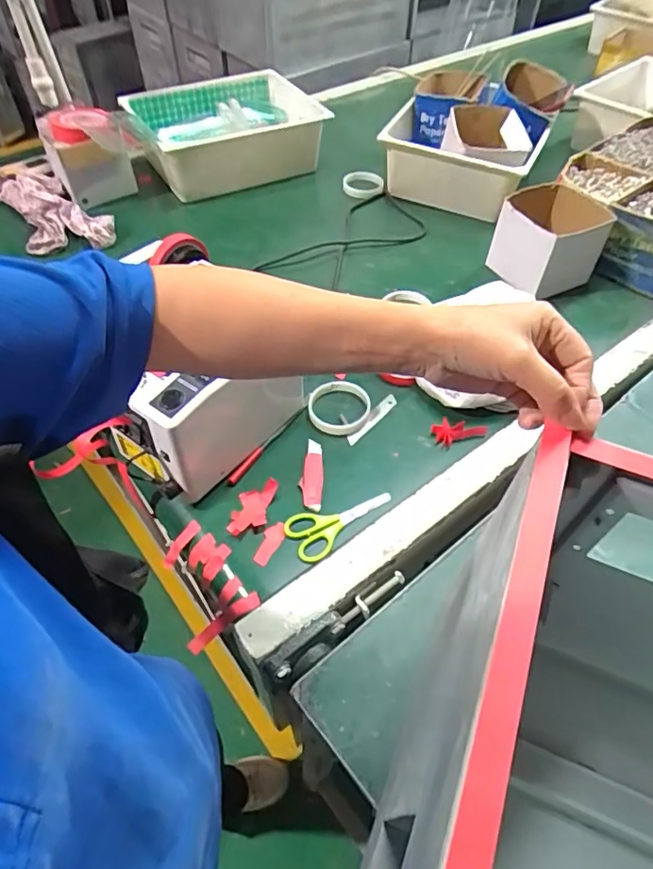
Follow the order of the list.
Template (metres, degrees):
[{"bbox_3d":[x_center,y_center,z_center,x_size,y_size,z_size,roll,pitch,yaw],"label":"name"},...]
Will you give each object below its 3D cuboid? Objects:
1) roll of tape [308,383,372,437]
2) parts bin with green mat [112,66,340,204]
[{"bbox_3d":[0.018,-0.037,0.736,0.082,0.015,0.083,8,53,5],"label":"roll of tape"},{"bbox_3d":[-0.217,-0.662,1.154,0.357,0.114,0.269,-24,56,-18],"label":"parts bin with green mat"}]

